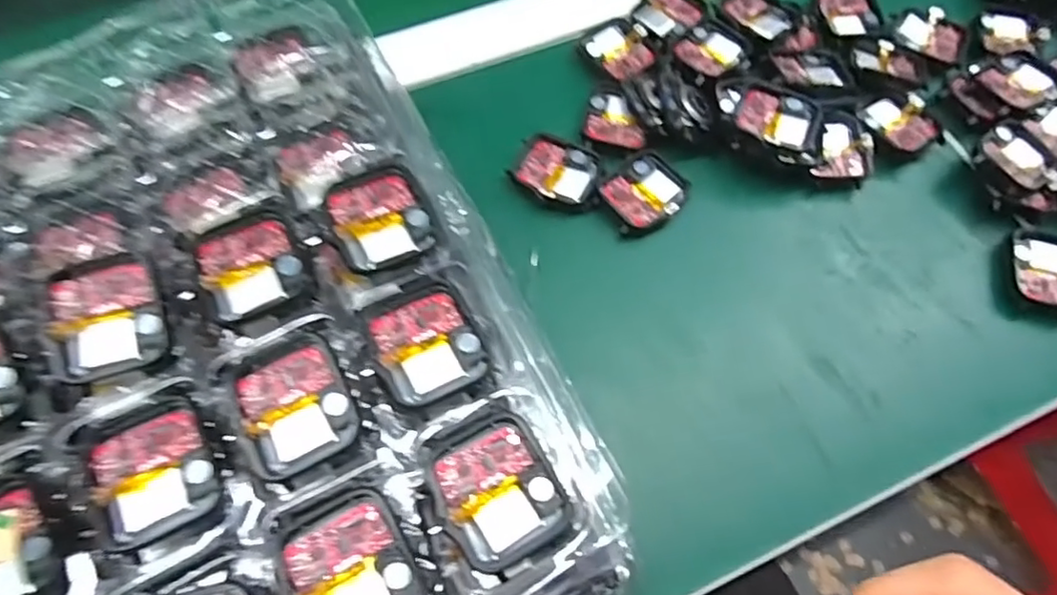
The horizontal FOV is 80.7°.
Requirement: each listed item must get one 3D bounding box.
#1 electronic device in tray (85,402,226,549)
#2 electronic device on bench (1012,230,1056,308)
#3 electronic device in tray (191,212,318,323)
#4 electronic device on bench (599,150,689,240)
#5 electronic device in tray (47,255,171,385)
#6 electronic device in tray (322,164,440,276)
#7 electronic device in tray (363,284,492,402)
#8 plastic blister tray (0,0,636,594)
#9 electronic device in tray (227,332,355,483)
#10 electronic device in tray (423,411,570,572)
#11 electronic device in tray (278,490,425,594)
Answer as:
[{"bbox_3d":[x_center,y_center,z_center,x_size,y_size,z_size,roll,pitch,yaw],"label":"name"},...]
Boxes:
[{"bbox_3d":[-0.120,0.055,0.200,0.034,0.006,0.040,-24,68,-12],"label":"electronic device in tray"},{"bbox_3d":[0.266,-0.015,0.316,0.036,0.006,0.042,19,66,7],"label":"electronic device on bench"},{"bbox_3d":[-0.101,-0.012,0.228,0.036,0.004,0.040,-23,68,-12],"label":"electronic device in tray"},{"bbox_3d":[0.061,-0.055,0.326,0.046,0.007,0.038,-36,71,-17],"label":"electronic device on bench"},{"bbox_3d":[-0.146,0.007,0.217,0.035,0.004,0.040,-15,85,-9],"label":"electronic device in tray"},{"bbox_3d":[-0.057,-0.031,0.239,0.035,0.004,0.038,-24,68,-12],"label":"electronic device in tray"},{"bbox_3d":[-0.037,0.015,0.221,0.036,0.006,0.041,-24,68,-13],"label":"electronic device in tray"},{"bbox_3d":[-0.142,0.017,0.224,0.263,0.031,0.290,-23,68,-12],"label":"plastic blister tray"},{"bbox_3d":[-0.079,0.035,0.207,0.036,0.005,0.042,-24,68,-12],"label":"electronic device in tray"},{"bbox_3d":[-0.011,0.061,0.202,0.036,0.009,0.045,-28,69,-14],"label":"electronic device in tray"},{"bbox_3d":[-0.054,0.084,0.190,0.034,0.010,0.042,-24,68,-12],"label":"electronic device in tray"}]

